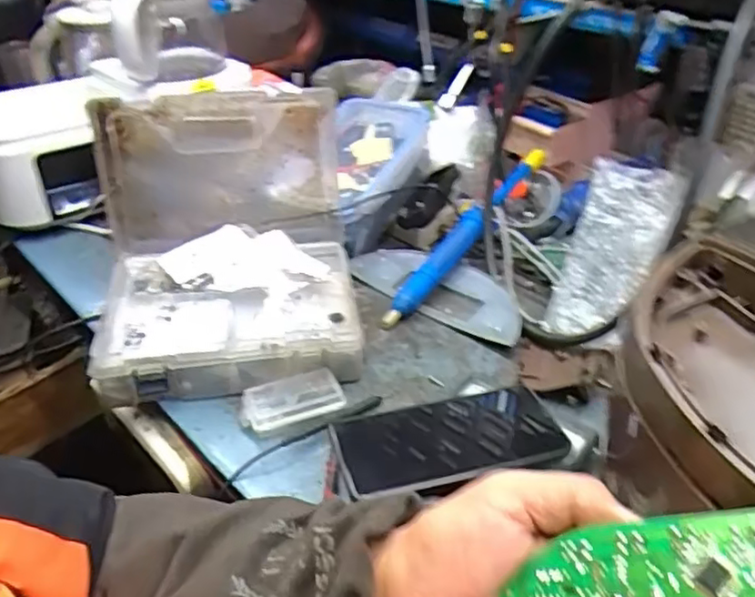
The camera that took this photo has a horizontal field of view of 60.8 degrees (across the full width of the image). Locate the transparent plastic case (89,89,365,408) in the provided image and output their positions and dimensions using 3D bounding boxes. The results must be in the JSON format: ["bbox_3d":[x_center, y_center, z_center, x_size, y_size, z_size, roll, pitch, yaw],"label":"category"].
[{"bbox_3d":[-0.142,-0.059,0.597,0.229,0.196,0.212,-5,36,-8],"label":"transparent plastic case"}]

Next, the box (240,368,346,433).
[{"bbox_3d":[-0.074,0.089,0.554,0.085,0.020,0.042,-14,38,-19],"label":"box"}]

